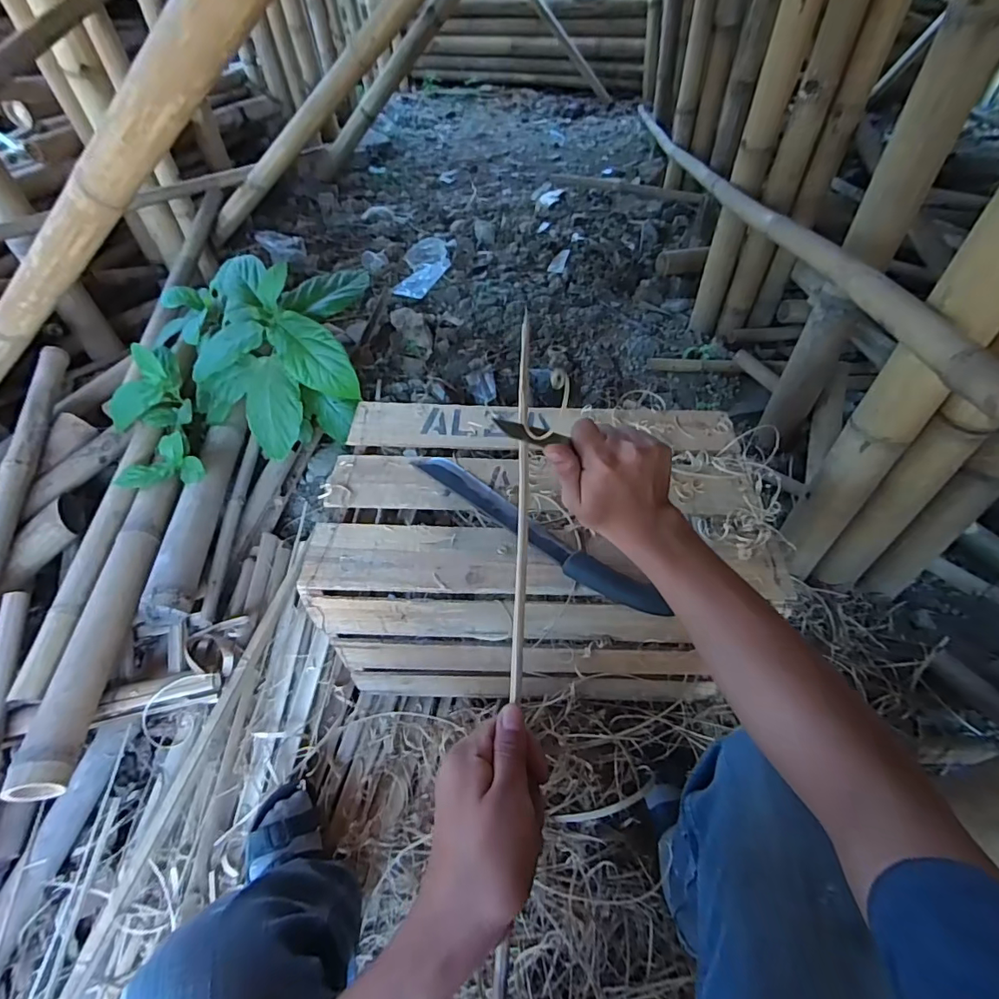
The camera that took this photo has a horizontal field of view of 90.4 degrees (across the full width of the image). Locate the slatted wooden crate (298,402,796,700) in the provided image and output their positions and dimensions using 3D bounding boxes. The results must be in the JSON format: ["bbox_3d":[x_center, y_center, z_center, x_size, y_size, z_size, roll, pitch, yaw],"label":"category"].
[{"bbox_3d":[0.051,0.083,0.788,0.576,0.319,0.352,3,50,0],"label":"slatted wooden crate"}]

